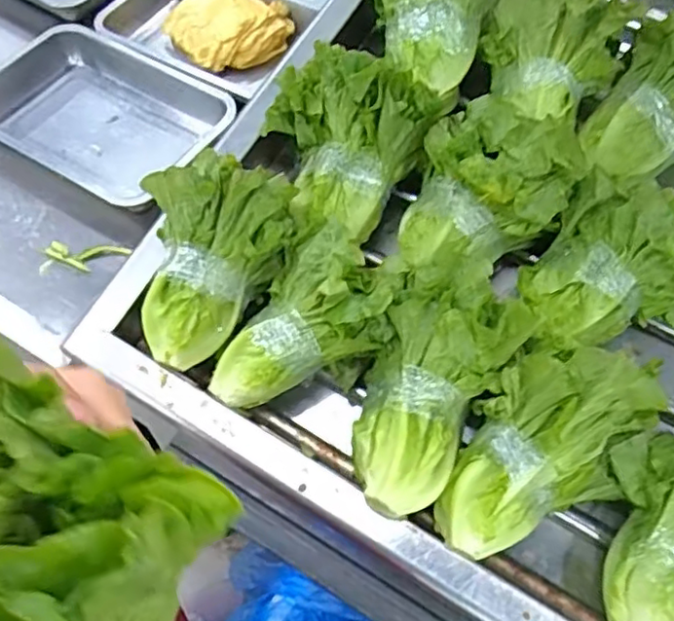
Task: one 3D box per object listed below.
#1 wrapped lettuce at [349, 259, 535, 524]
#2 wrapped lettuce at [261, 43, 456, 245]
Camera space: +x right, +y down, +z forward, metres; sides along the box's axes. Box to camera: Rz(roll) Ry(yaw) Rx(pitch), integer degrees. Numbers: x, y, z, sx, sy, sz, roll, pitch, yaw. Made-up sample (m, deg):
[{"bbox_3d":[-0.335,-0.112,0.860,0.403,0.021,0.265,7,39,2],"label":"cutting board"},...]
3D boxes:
[{"bbox_3d":[0.080,0.056,0.520,0.106,0.059,0.221,22,76,9],"label":"wrapped lettuce"},{"bbox_3d":[0.021,-0.154,0.600,0.174,0.111,0.180,1,60,-3],"label":"wrapped lettuce"}]

